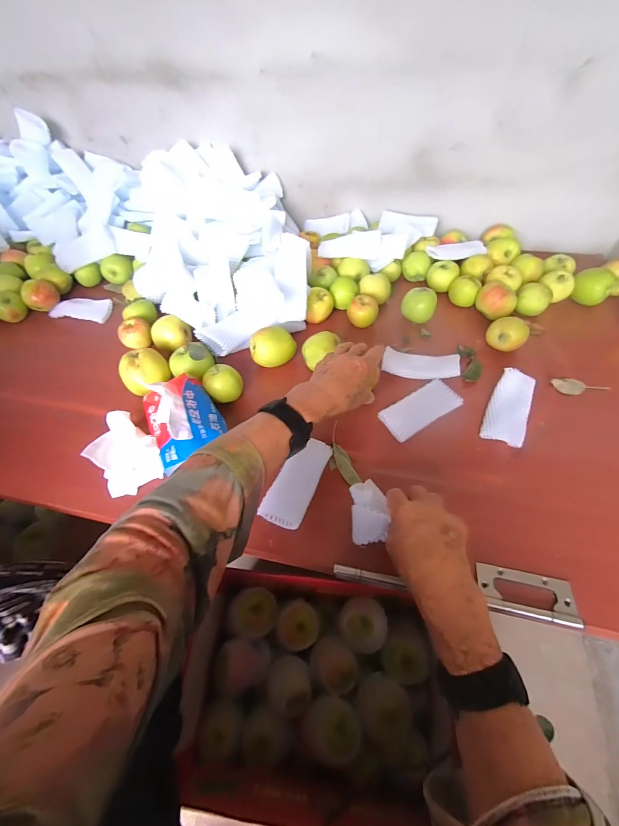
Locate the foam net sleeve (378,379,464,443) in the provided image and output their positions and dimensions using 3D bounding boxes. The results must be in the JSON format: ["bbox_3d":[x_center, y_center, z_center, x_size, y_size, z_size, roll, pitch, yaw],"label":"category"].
[{"bbox_3d":[0.168,-0.007,0.510,0.124,0.011,0.054,-28,58,-19],"label":"foam net sleeve"}]

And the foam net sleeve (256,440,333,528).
[{"bbox_3d":[-0.012,0.087,0.442,0.048,0.029,0.123,22,57,16],"label":"foam net sleeve"}]

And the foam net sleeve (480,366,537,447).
[{"bbox_3d":[0.293,-0.010,0.497,0.052,0.013,0.121,22,69,16],"label":"foam net sleeve"}]

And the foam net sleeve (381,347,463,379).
[{"bbox_3d":[0.182,-0.077,0.554,0.114,0.028,0.053,14,55,10],"label":"foam net sleeve"}]

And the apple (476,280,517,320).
[{"bbox_3d":[0.346,-0.214,0.623,0.064,0.054,0.073,24,57,17],"label":"apple"}]

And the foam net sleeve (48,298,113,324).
[{"bbox_3d":[-0.476,-0.216,0.707,0.116,0.018,0.054,4,54,3],"label":"foam net sleeve"}]

